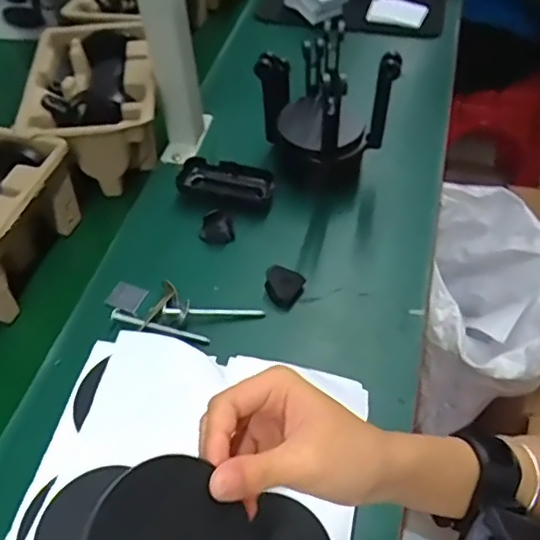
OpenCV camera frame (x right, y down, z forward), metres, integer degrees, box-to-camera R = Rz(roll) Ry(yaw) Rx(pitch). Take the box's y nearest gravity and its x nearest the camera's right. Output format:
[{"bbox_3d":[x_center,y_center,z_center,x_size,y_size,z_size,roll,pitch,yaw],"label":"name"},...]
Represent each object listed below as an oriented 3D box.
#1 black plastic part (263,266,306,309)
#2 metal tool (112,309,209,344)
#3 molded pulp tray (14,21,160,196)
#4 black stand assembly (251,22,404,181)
[{"bbox_3d":[0.014,0.013,0.574,0.034,0.023,0.038,26,51,21],"label":"black plastic part"},{"bbox_3d":[-0.109,0.054,0.553,0.102,0.004,0.013,16,48,13],"label":"metal tool"},{"bbox_3d":[-0.210,-0.201,0.693,0.148,0.102,0.223,-5,47,-7],"label":"molded pulp tray"},{"bbox_3d":[0.063,-0.183,0.628,0.108,0.122,0.138,-29,54,-26],"label":"black stand assembly"}]

